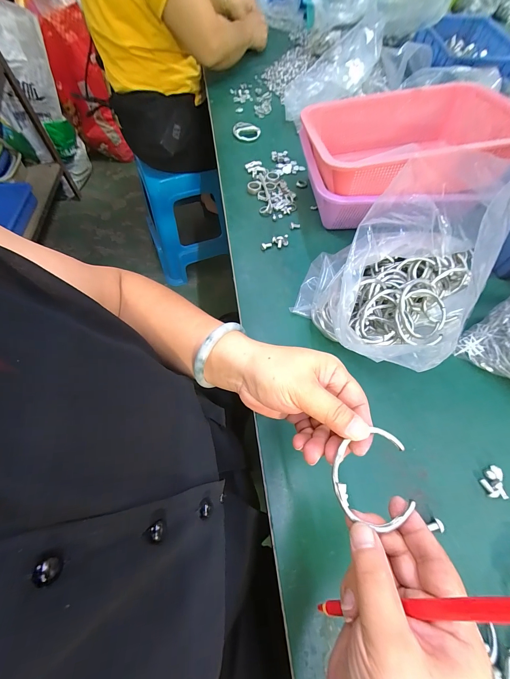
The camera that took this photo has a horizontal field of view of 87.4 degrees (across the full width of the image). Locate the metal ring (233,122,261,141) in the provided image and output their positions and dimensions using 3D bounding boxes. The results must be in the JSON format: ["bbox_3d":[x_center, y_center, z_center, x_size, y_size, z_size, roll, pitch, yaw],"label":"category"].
[{"bbox_3d":[-0.020,-0.469,0.602,0.051,0.017,0.055,1,64,-2],"label":"metal ring"}]

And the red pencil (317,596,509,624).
[{"bbox_3d":[0.088,0.157,0.155,0.006,0.161,0.008,-11,58,-41],"label":"red pencil"}]

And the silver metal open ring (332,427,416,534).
[{"bbox_3d":[0.082,0.098,0.190,0.054,0.017,0.061,-4,63,0],"label":"silver metal open ring"}]

